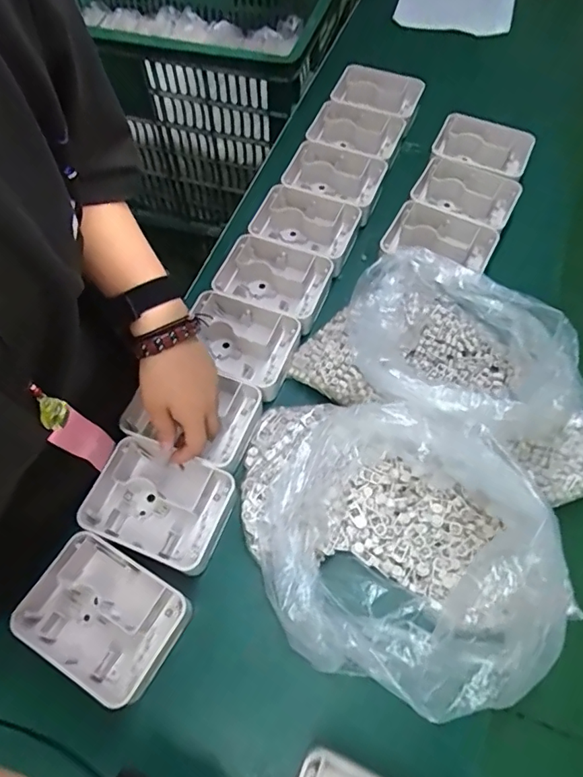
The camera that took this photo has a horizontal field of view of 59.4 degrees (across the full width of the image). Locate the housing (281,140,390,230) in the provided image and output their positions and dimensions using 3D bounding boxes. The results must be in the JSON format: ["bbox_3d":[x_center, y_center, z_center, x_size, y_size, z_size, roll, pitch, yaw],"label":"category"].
[{"bbox_3d":[0.056,-0.287,0.723,0.137,0.048,0.100,20,63,11],"label":"housing"}]

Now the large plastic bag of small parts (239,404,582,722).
[{"bbox_3d":[0.076,0.124,0.447,0.303,0.117,0.223,23,64,12],"label":"large plastic bag of small parts"}]

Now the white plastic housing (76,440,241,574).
[{"bbox_3d":[-0.127,0.115,0.507,0.126,0.049,0.101,19,63,10],"label":"white plastic housing"}]

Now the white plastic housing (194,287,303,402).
[{"bbox_3d":[-0.062,-0.050,0.601,0.130,0.044,0.100,24,64,12],"label":"white plastic housing"}]

